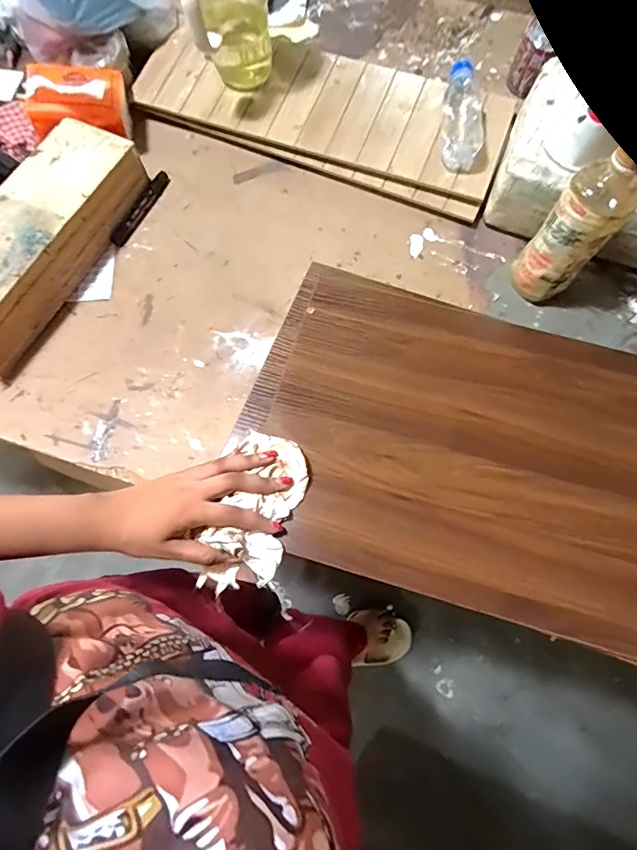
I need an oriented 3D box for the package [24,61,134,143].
[{"bbox_3d":[-0.326,-0.435,0.609,0.122,0.042,0.108,-8,70,0],"label":"package"}]

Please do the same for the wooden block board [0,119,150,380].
[{"bbox_3d":[-0.356,-0.229,0.570,0.114,0.068,0.335,25,73,10],"label":"wooden block board"}]

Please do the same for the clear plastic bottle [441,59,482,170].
[{"bbox_3d":[0.191,-0.410,0.607,0.051,0.045,0.155,6,73,4],"label":"clear plastic bottle"}]

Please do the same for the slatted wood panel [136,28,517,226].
[{"bbox_3d":[0.005,-0.459,0.654,0.524,0.042,0.200,21,73,10],"label":"slatted wood panel"}]

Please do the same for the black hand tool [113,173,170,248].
[{"bbox_3d":[-0.245,-0.300,0.628,0.015,0.019,0.124,24,74,11],"label":"black hand tool"}]

